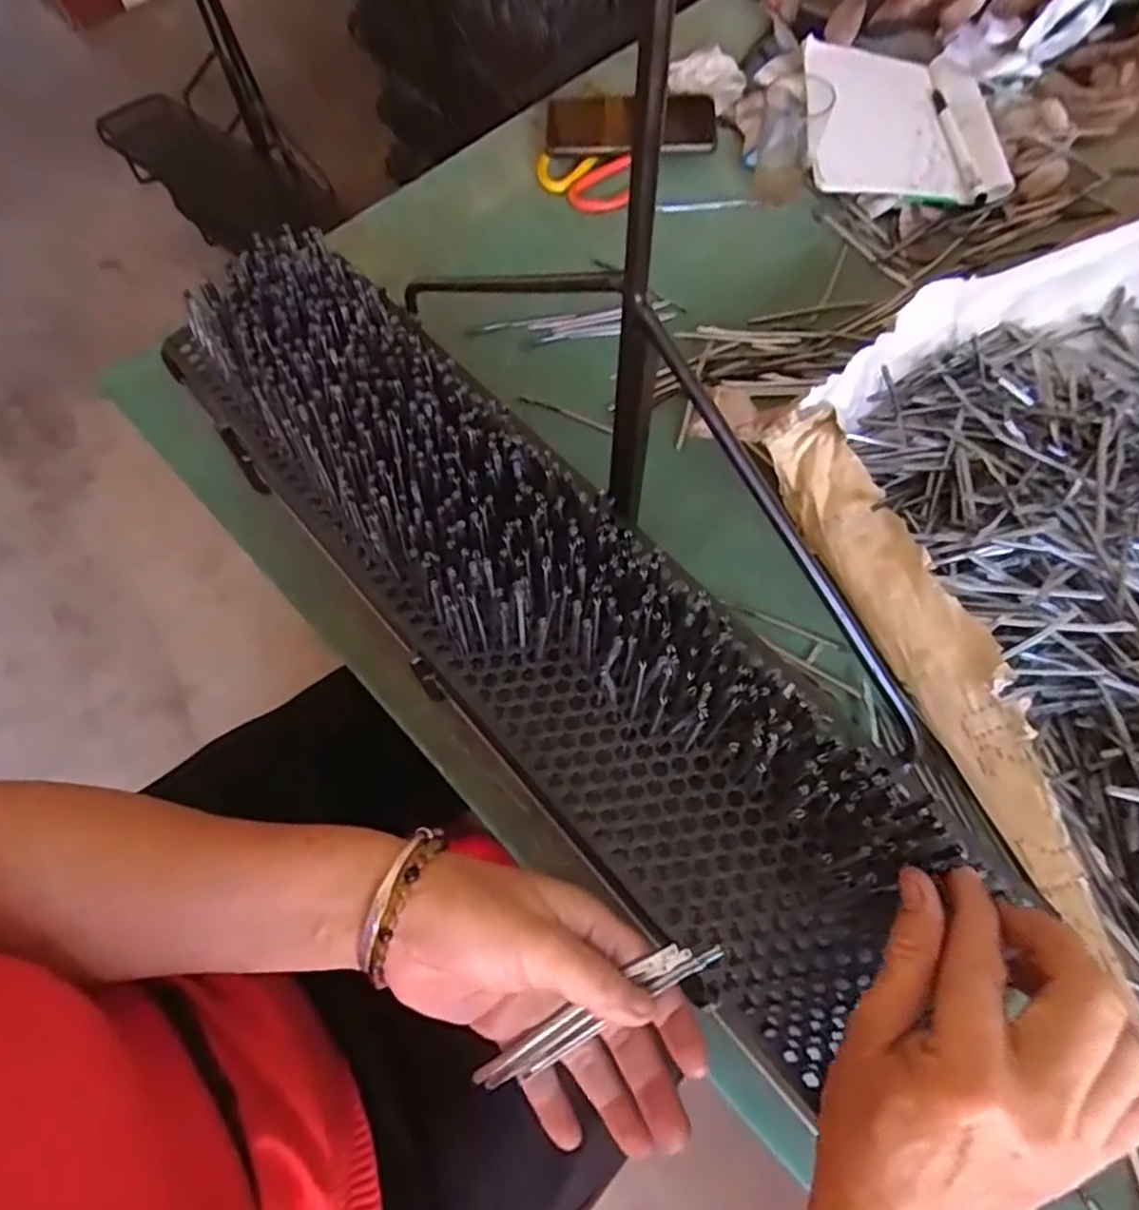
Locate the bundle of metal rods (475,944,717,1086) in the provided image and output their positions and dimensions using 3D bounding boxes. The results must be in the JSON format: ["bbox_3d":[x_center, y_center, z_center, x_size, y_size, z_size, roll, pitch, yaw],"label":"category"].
[{"bbox_3d":[0.011,0.174,0.300,0.120,0.006,0.014,-31,68,3],"label":"bundle of metal rods"}]

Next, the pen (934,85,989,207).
[{"bbox_3d":[0.357,-0.427,0.643,0.013,0.012,0.153,-4,67,1],"label":"pen"}]

